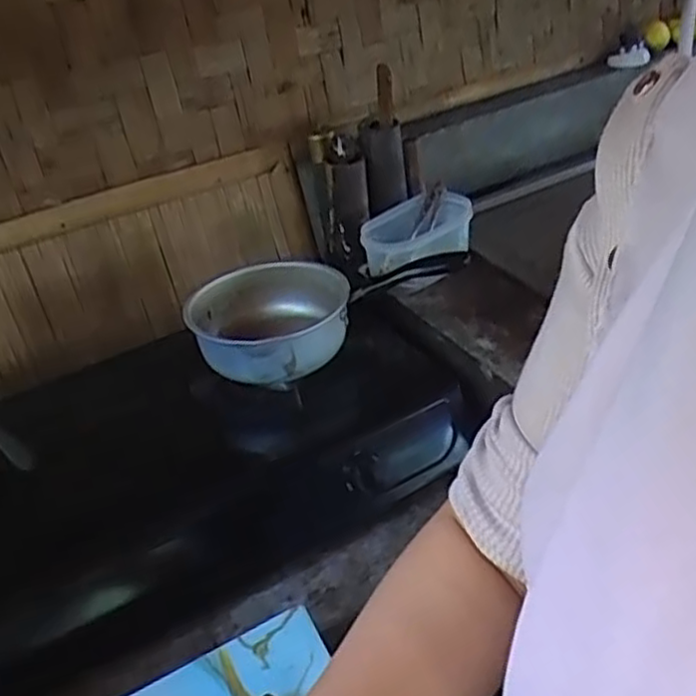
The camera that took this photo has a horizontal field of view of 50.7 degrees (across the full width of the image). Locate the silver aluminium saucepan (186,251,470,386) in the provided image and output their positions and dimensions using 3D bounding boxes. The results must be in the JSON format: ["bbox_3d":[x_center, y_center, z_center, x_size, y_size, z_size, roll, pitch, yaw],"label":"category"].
[{"bbox_3d":[-0.096,-0.029,0.869,0.165,0.076,0.178,-17,38,-14],"label":"silver aluminium saucepan"}]

